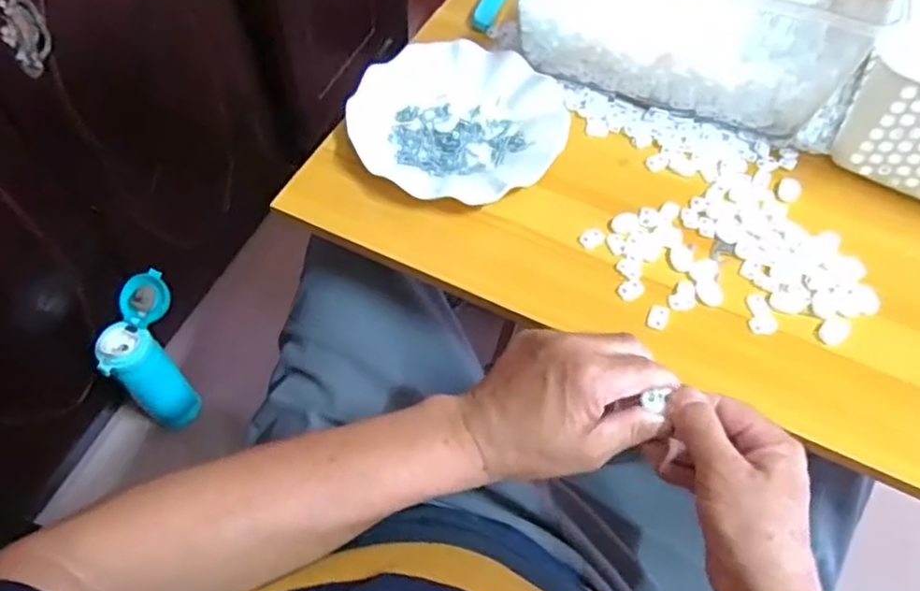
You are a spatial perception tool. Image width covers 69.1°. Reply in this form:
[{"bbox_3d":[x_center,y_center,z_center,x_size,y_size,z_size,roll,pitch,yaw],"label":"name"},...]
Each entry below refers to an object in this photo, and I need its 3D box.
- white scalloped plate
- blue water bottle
[{"bbox_3d":[-0.003,-0.155,0.584,0.174,0.021,0.177,1,58,-2],"label":"white scalloped plate"},{"bbox_3d":[-0.393,0.083,0.874,0.111,0.221,0.087,-33,65,-21],"label":"blue water bottle"}]

